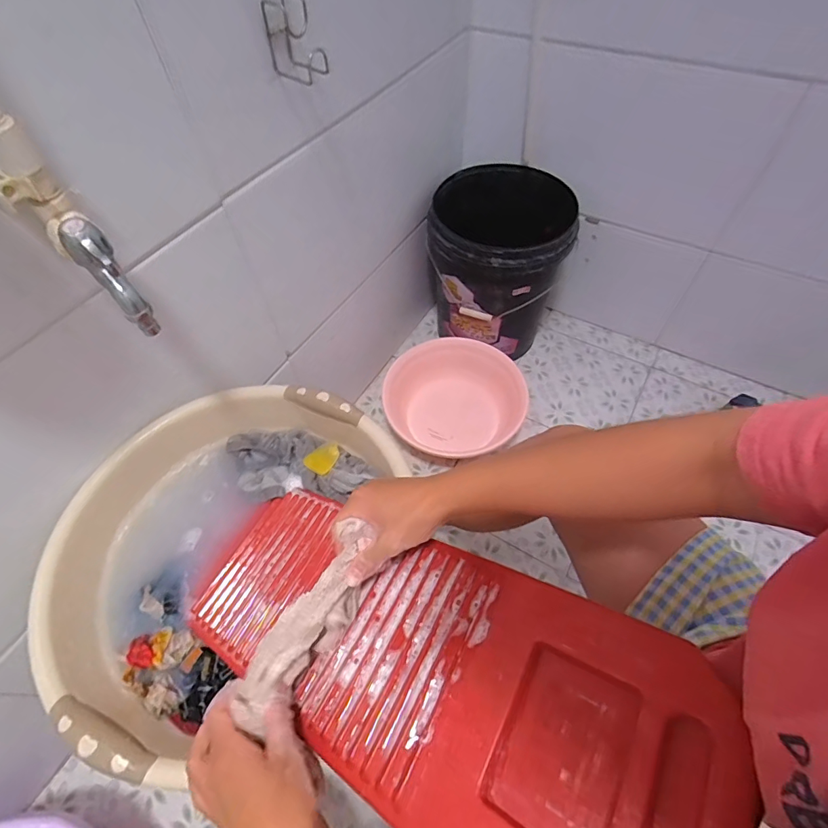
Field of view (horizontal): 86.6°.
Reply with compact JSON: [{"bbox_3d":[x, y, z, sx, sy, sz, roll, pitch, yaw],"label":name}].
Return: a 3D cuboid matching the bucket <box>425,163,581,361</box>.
[{"bbox_3d":[0.183,-0.355,1.093,0.325,0.370,0.325,-2,57,2],"label":"bucket"}]

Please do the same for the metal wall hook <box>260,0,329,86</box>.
[{"bbox_3d":[-0.144,-0.454,0.538,0.059,0.081,0.045,34,65,22],"label":"metal wall hook"}]

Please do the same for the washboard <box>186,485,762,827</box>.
[{"bbox_3d":[-0.021,0.201,0.390,0.508,0.023,0.191,10,54,38],"label":"washboard"}]

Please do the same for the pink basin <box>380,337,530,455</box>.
[{"bbox_3d":[0.086,-0.025,1.065,0.321,0.132,0.317,-2,57,2],"label":"pink basin"}]

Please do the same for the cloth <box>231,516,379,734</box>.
[{"bbox_3d":[-0.087,0.179,0.384,0.052,0.051,0.164,30,68,13],"label":"cloth"}]

